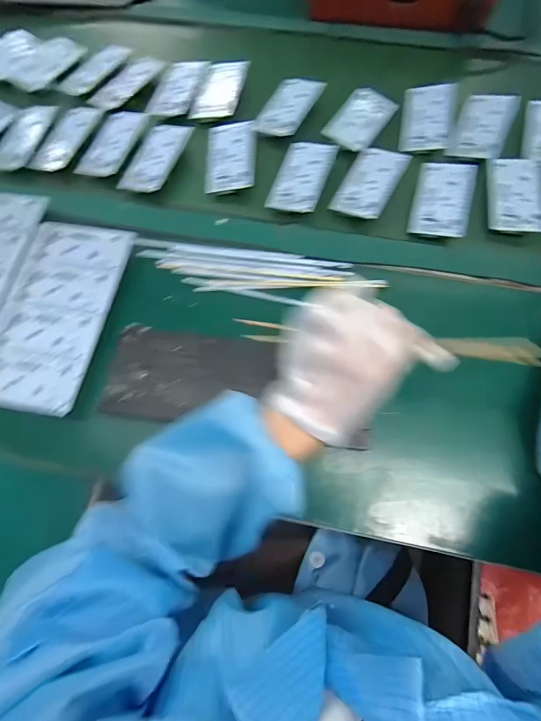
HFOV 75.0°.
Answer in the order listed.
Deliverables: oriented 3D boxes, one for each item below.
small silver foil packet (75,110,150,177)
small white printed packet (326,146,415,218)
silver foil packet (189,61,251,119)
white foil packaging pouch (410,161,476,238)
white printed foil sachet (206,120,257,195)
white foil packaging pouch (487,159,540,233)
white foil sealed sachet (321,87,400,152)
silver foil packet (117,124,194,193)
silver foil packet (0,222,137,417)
[{"bbox_3d":[-0.220,-0.309,0.497,0.063,0.005,0.124,17,71,7],"label":"small silver foil packet"},{"bbox_3d":[0.127,-0.230,0.455,0.068,0.004,0.109,26,76,23],"label":"small white printed packet"},{"bbox_3d":[-0.073,-0.404,0.524,0.061,0.013,0.123,12,70,5],"label":"silver foil packet"},{"bbox_3d":[0.214,-0.201,0.438,0.067,0.009,0.103,12,81,21],"label":"white foil packaging pouch"},{"bbox_3d":[-0.053,-0.278,0.479,0.066,0.017,0.118,0,70,0],"label":"white printed foil sachet"},{"bbox_3d":[0.308,-0.205,0.438,0.069,0.011,0.107,5,75,14],"label":"white foil packaging pouch"},{"bbox_3d":[0.125,-0.339,0.493,0.067,0.009,0.113,33,73,12],"label":"white foil sealed sachet"},{"bbox_3d":[-0.157,-0.280,0.482,0.058,0.005,0.128,15,71,6],"label":"silver foil packet"},{"bbox_3d":[-0.246,-0.059,0.403,0.120,0.014,0.229,10,70,4],"label":"silver foil packet"}]

